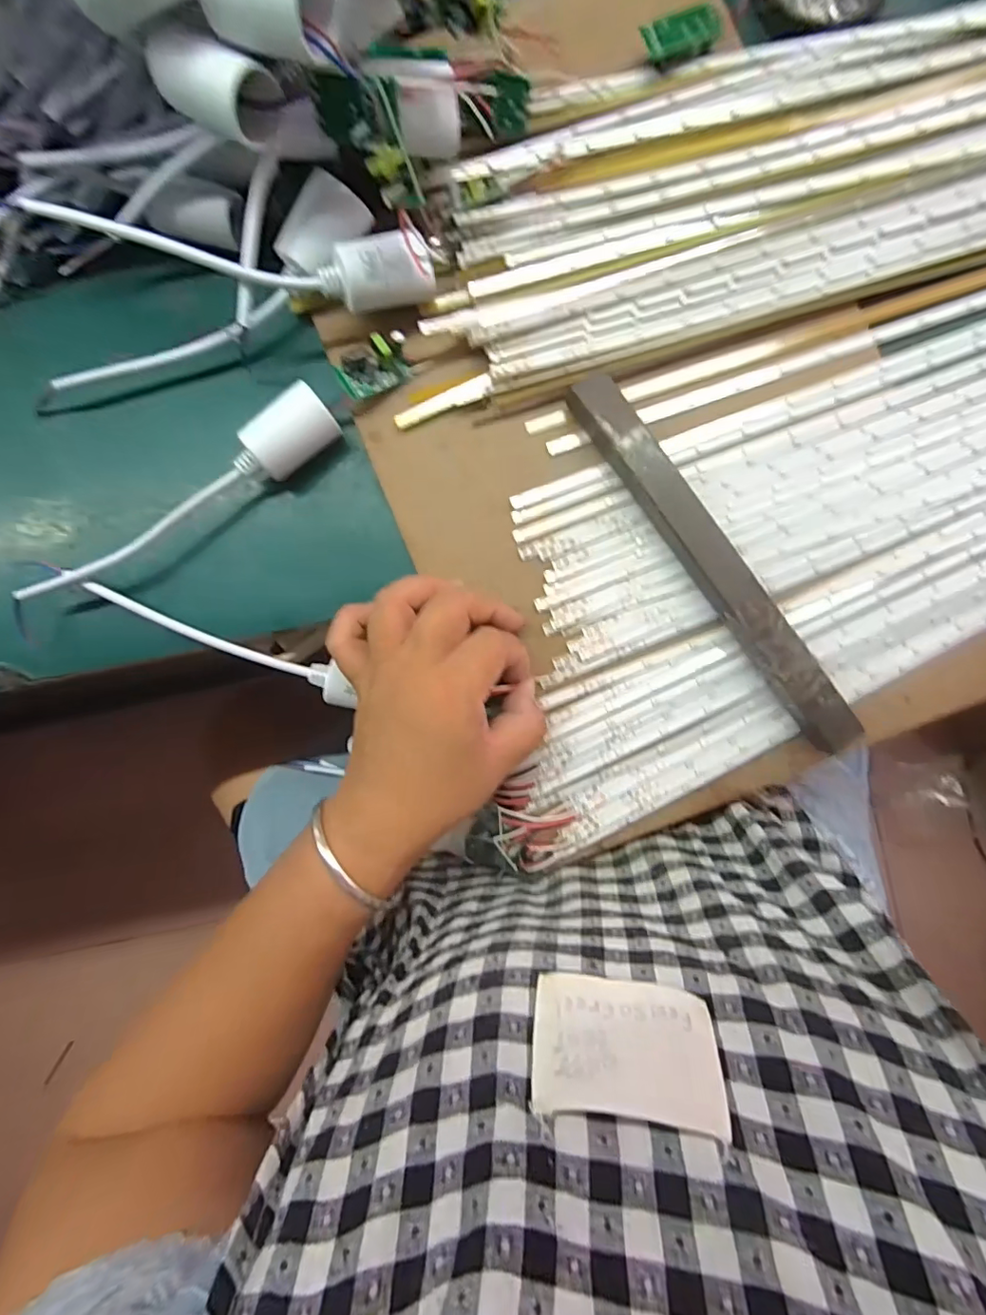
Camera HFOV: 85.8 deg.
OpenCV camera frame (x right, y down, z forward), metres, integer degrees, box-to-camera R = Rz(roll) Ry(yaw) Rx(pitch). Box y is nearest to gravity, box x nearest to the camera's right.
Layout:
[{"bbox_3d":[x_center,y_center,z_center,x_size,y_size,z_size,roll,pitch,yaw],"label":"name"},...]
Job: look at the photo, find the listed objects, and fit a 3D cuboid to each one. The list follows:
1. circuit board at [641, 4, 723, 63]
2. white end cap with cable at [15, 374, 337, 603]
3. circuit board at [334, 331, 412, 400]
[{"bbox_3d":[0.096,-0.313,0.268,0.038,0.010,0.020,-18,90,3],"label":"circuit board"},{"bbox_3d":[-0.156,-0.075,0.272,0.177,0.030,0.025,-35,89,3],"label":"white end cap with cable"},{"bbox_3d":[-0.059,-0.147,0.269,0.036,0.017,0.018,-32,89,3],"label":"circuit board"}]

